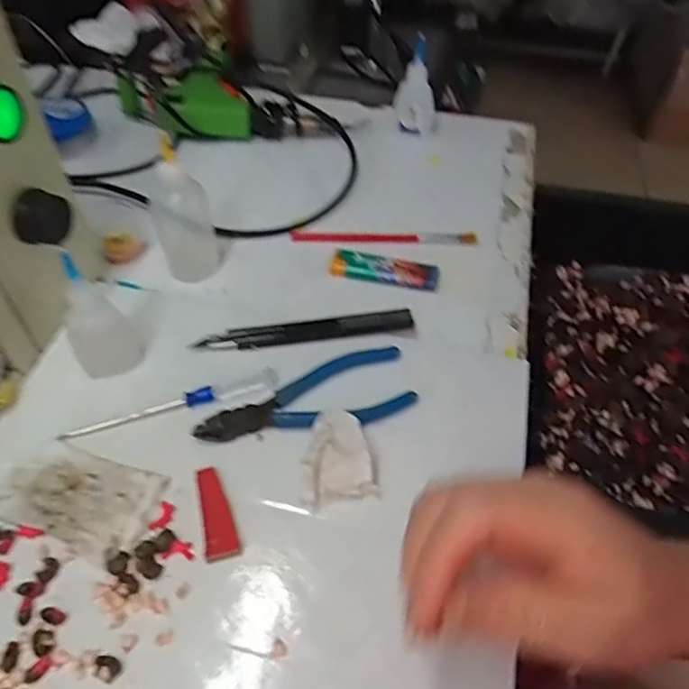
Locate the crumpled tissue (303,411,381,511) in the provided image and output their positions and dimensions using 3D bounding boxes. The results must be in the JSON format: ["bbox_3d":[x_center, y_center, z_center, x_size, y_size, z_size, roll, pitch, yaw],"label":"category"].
[{"bbox_3d":[-0.004,0.059,0.326,0.037,0.020,0.053,-6,50,-6],"label":"crumpled tissue"}]

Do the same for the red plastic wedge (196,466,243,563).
[{"bbox_3d":[-0.067,0.087,0.311,0.016,0.004,0.050,-14,52,-13],"label":"red plastic wedge"}]

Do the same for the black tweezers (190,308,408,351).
[{"bbox_3d":[-0.026,-0.009,0.389,0.140,0.010,0.019,-7,50,-7],"label":"black tweezers"}]

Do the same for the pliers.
[{"bbox_3d":[-0.023,0.031,0.355,0.127,0.006,0.049,-10,51,-9],"label":"pliers"}]

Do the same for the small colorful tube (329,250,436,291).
[{"bbox_3d":[0.029,-0.055,0.434,0.078,0.008,0.021,11,50,8],"label":"small colorful tube"}]

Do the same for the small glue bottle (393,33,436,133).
[{"bbox_3d":[0.064,-0.229,0.527,0.036,0.086,0.019,12,51,8],"label":"small glue bottle"}]

